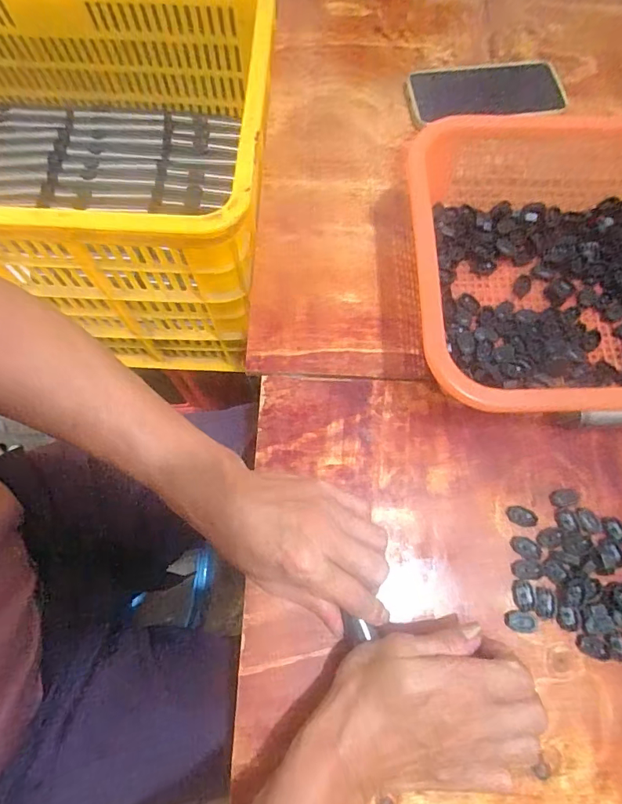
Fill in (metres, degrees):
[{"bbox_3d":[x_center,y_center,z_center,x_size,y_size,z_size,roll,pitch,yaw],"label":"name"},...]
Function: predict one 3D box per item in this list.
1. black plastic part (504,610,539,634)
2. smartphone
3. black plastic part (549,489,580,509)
[{"bbox_3d":[0.158,0.164,0.335,0.023,0.006,0.015,5,73,2],"label":"black plastic part"},{"bbox_3d":[0.193,-0.347,0.496,0.167,0.011,0.063,-7,73,-2],"label":"smartphone"},{"bbox_3d":[0.208,0.079,0.366,0.025,0.004,0.014,-9,73,-3],"label":"black plastic part"}]

